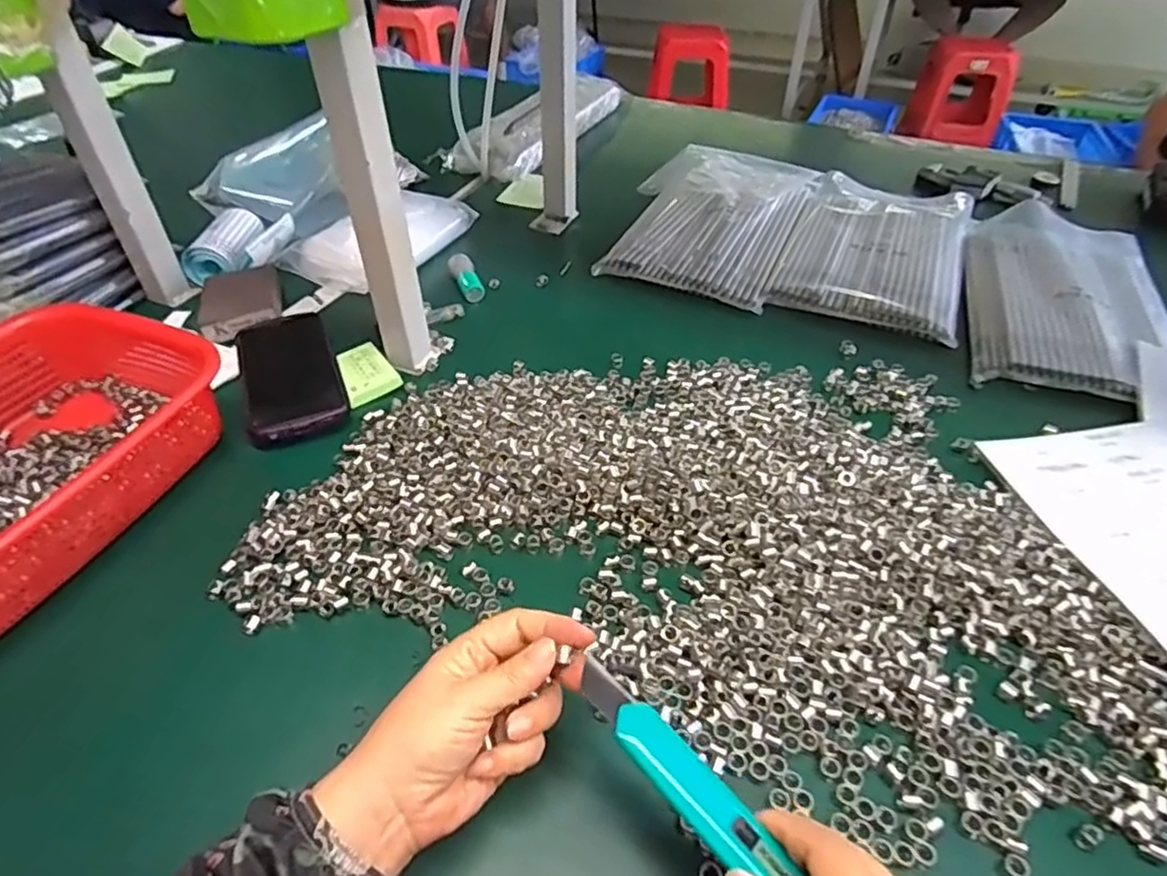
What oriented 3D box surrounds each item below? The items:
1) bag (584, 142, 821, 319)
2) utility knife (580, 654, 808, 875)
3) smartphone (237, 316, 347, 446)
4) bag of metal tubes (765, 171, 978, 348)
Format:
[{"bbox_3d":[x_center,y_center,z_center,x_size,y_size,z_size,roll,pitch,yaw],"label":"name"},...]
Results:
[{"bbox_3d":[0.154,-0.273,0.813,0.196,0.031,0.326,15,44,16],"label":"bag"},{"bbox_3d":[0.048,0.148,0.284,0.024,0.011,0.133,-33,63,-32],"label":"utility knife"},{"bbox_3d":[-0.258,-0.059,0.591,0.076,0.009,0.170,-17,45,-18],"label":"smartphone"},{"bbox_3d":[0.335,-0.224,0.767,0.181,0.020,0.319,17,44,18],"label":"bag of metal tubes"}]

